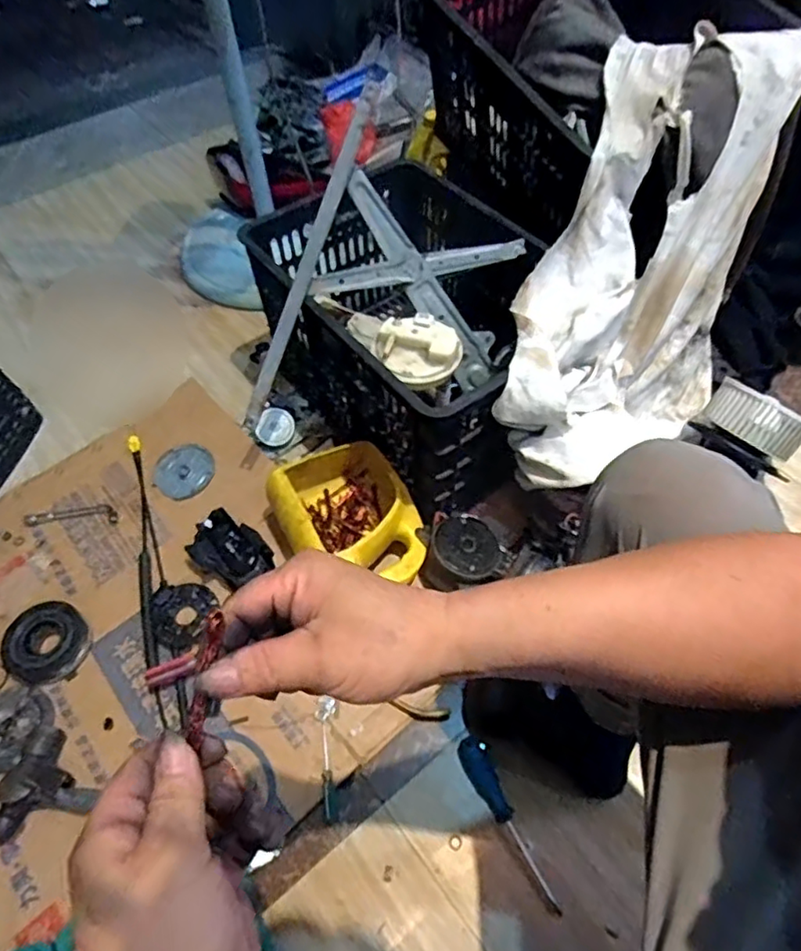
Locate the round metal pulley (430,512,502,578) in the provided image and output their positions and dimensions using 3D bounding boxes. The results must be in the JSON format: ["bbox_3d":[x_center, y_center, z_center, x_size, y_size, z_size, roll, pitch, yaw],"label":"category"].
[{"bbox_3d":[0.092,0.098,0.837,0.093,0.026,0.092,-1,55,2],"label":"round metal pulley"}]

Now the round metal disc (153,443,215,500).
[{"bbox_3d":[-0.355,-0.007,0.991,0.094,0.010,0.104,-17,56,-10],"label":"round metal disc"}]

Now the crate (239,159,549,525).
[{"bbox_3d":[0.048,-0.233,0.970,0.405,0.271,0.521,-30,59,-17],"label":"crate"}]

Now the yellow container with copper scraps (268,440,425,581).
[{"bbox_3d":[-0.072,0.057,0.863,0.176,0.104,0.225,-28,59,-16],"label":"yellow container with copper scraps"}]

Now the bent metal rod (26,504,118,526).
[{"bbox_3d":[-0.512,0.062,0.947,0.152,0.008,0.032,0,55,4],"label":"bent metal rod"}]

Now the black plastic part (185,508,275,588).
[{"bbox_3d":[-0.237,0.108,0.858,0.118,0.056,0.076,28,61,20],"label":"black plastic part"}]

